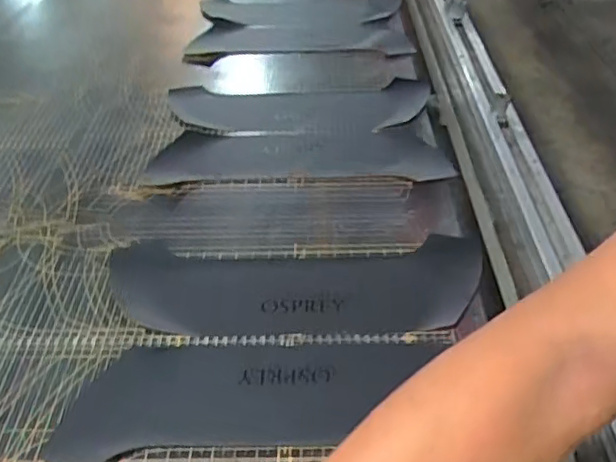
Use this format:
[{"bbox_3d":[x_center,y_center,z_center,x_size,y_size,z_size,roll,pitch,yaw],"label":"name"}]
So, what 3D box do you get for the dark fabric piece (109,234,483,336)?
[{"bbox_3d":[-0.011,0.061,0.661,0.409,0.035,0.126,-3,43,-2],"label":"dark fabric piece"}]

